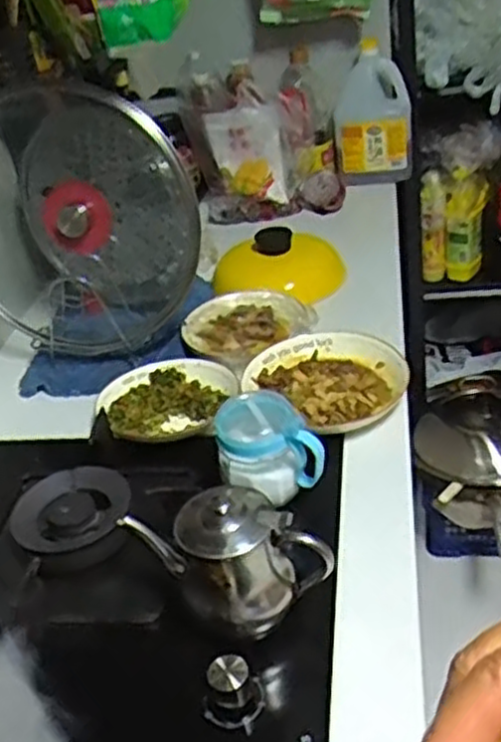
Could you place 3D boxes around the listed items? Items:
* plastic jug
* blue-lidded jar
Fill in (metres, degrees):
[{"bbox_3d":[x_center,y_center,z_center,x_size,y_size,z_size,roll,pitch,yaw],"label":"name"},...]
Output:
[{"bbox_3d":[0.225,-0.464,1.440,0.137,0.226,0.097,-2,33,8],"label":"plastic jug"},{"bbox_3d":[0.019,0.075,0.786,0.099,0.082,0.076,-7,32,0],"label":"blue-lidded jar"}]

